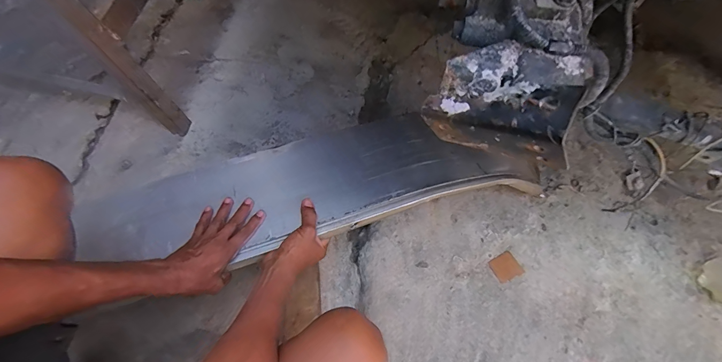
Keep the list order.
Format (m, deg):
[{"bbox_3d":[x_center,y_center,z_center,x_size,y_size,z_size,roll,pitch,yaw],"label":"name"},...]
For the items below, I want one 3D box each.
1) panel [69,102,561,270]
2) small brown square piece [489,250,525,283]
[{"bbox_3d":[-0.040,0.001,0.668,0.873,0.130,0.232,-11,68,-8],"label":"panel"},{"bbox_3d":[0.297,0.178,0.703,0.053,0.007,0.052,-29,71,-13],"label":"small brown square piece"}]

